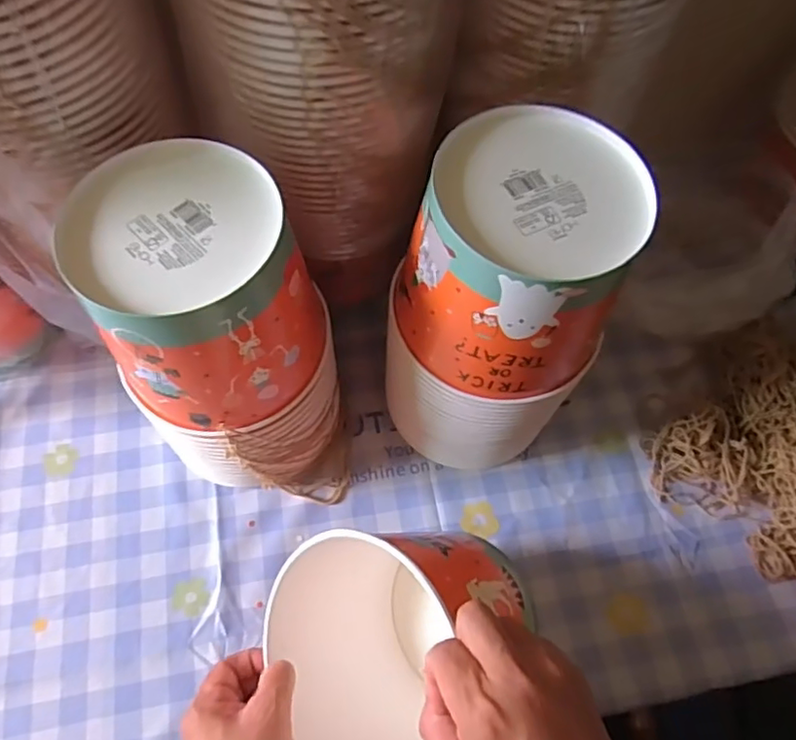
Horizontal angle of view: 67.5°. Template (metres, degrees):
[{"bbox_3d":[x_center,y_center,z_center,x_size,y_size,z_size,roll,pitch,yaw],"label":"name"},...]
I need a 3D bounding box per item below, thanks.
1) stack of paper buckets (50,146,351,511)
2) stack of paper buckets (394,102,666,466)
[{"bbox_3d":[-0.125,-0.008,0.466,0.142,0.285,0.160,-26,67,-14],"label":"stack of paper buckets"},{"bbox_3d":[0.079,-0.031,0.474,0.141,0.303,0.147,29,68,10],"label":"stack of paper buckets"}]

